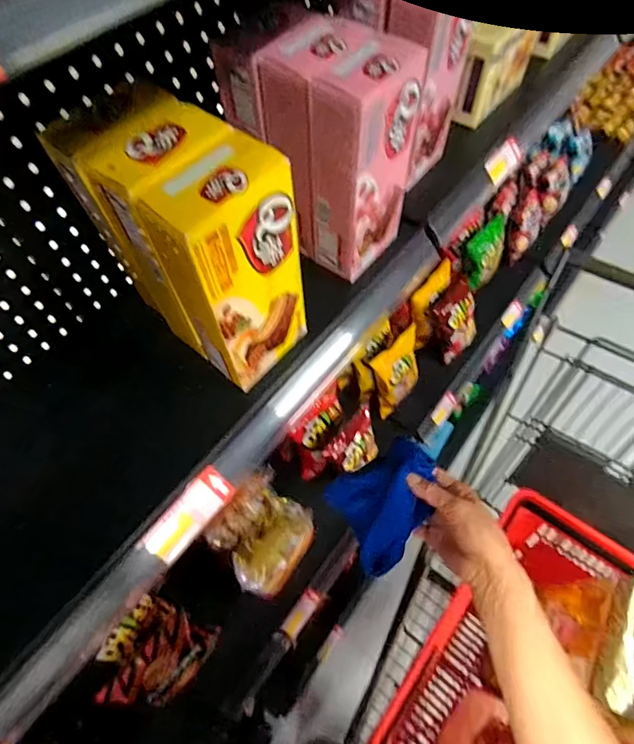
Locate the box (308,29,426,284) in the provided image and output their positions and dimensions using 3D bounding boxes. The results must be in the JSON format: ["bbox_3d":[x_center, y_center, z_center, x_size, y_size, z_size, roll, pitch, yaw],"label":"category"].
[{"bbox_3d":[0.052,-0.218,0.491,0.061,0.220,0.111,34,67,22],"label":"box"}]

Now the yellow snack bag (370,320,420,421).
[{"bbox_3d":[0.197,0.002,1.079,0.073,0.172,0.148,38,68,24],"label":"yellow snack bag"}]

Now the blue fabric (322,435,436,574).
[{"bbox_3d":[0.080,0.147,0.520,0.145,0.031,0.114,-48,59,21],"label":"blue fabric"}]

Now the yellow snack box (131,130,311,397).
[{"bbox_3d":[-0.073,-0.084,0.424,0.062,0.224,0.123,35,67,22],"label":"yellow snack box"}]

